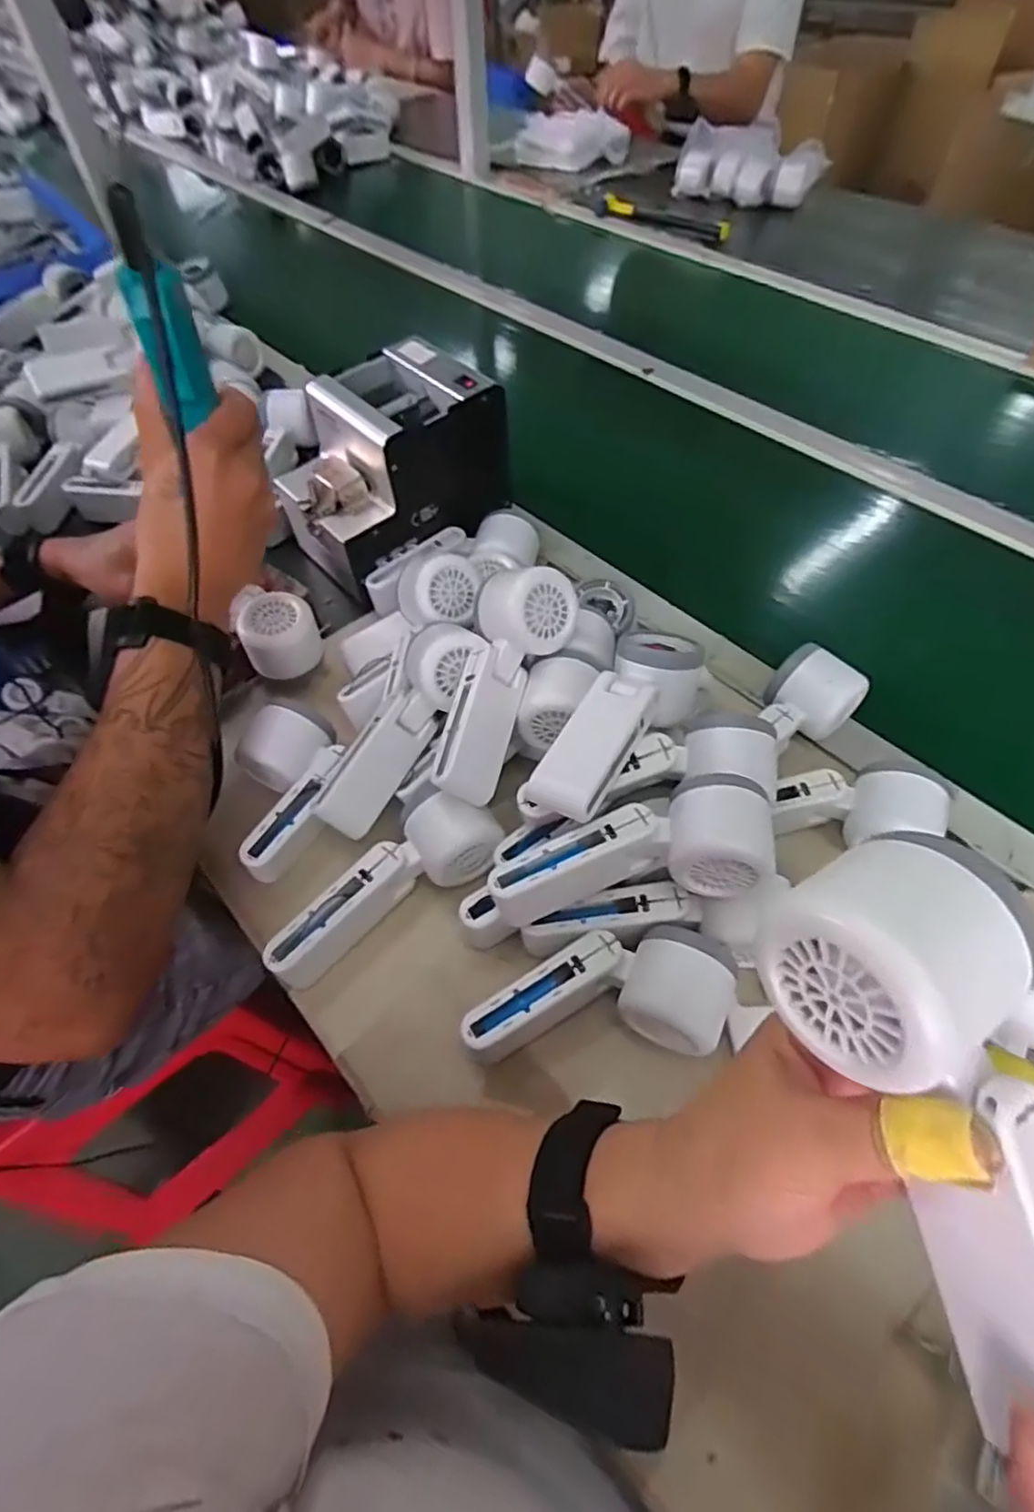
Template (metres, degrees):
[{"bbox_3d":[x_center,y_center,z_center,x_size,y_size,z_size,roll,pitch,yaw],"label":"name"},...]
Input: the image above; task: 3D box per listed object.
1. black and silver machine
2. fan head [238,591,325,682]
[{"bbox_3d":[-0.110,-0.260,0.602,0.189,0.139,0.139,-33,61,-19],"label":"black and silver machine"},{"bbox_3d":[-0.191,-0.097,0.535,0.057,0.050,0.050,-28,59,-16],"label":"fan head"}]

